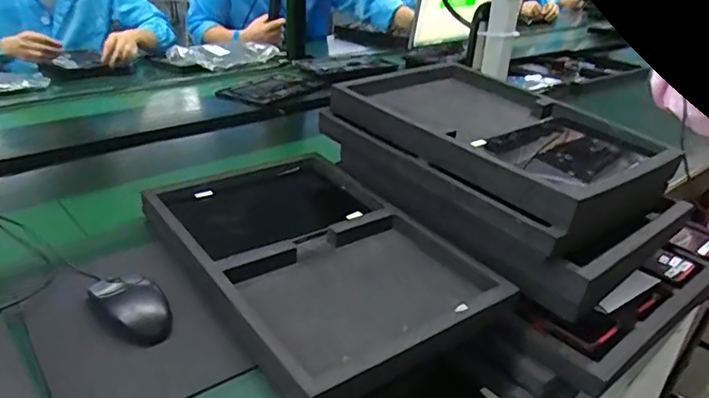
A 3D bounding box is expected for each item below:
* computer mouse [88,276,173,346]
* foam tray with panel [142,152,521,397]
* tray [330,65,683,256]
[{"bbox_3d":[-0.233,0.113,0.584,0.062,0.032,0.101,-22,37,-39],"label":"computer mouse"},{"bbox_3d":[-0.060,0.063,0.703,0.307,0.042,0.436,-18,35,-35],"label":"foam tray with panel"},{"bbox_3d":[0.213,-0.103,0.831,0.308,0.056,0.443,-17,34,-33],"label":"tray"}]

